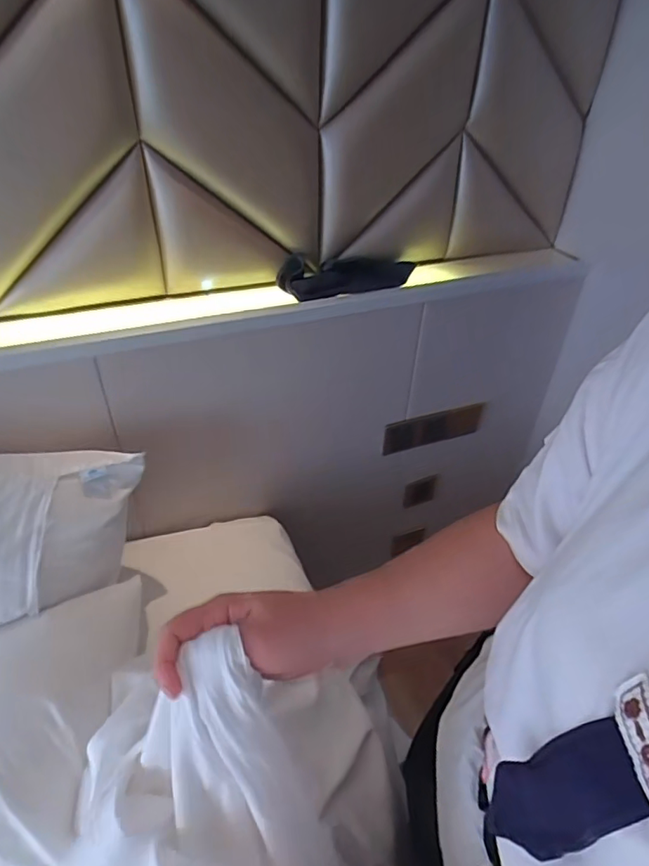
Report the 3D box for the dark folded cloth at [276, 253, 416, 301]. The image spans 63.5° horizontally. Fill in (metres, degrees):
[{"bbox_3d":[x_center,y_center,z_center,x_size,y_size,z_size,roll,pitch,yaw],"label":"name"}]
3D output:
[{"bbox_3d":[0.056,-0.305,1.009,0.281,0.046,0.099,-11,40,-16],"label":"dark folded cloth"}]

